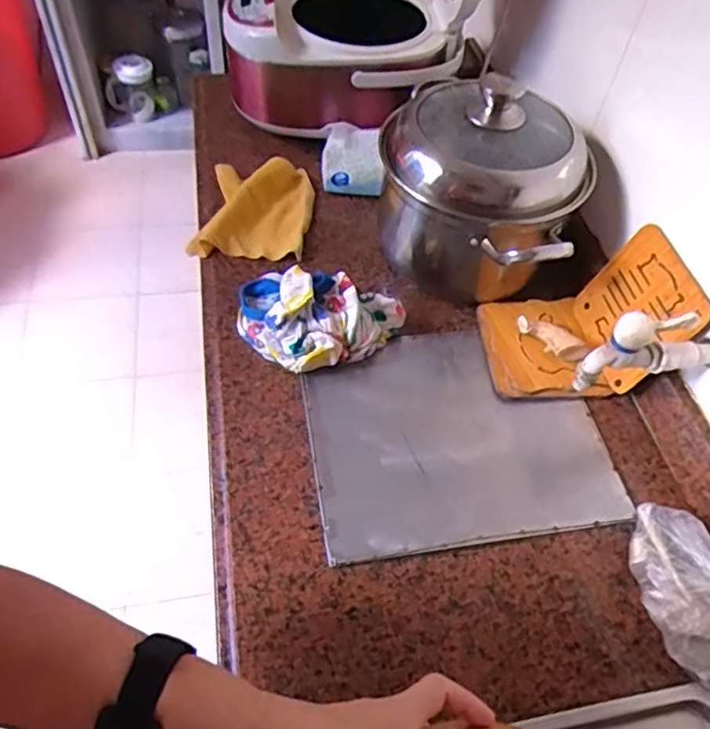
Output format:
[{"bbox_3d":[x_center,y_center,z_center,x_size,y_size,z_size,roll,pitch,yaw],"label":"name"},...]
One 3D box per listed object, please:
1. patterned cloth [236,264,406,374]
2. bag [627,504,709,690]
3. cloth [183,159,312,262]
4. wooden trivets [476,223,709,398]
[{"bbox_3d":[-0.045,-0.052,0.694,0.178,0.088,0.104,12,52,4],"label":"patterned cloth"},{"bbox_3d":[0.300,0.193,0.536,0.090,0.076,0.162,-8,53,-12],"label":"bag"},{"bbox_3d":[-0.133,-0.214,0.841,0.141,0.038,0.167,5,53,2],"label":"cloth"},{"bbox_3d":[0.244,-0.056,0.683,0.179,0.138,0.144,-2,52,-7],"label":"wooden trivets"}]

